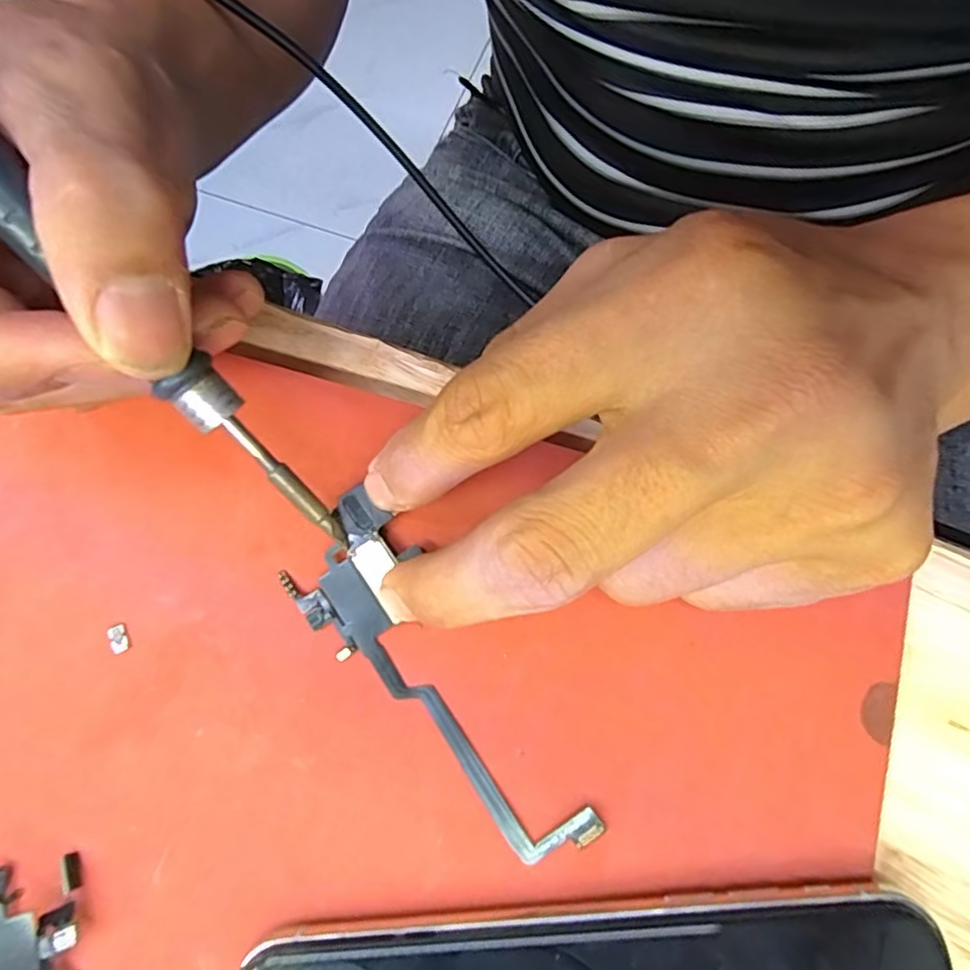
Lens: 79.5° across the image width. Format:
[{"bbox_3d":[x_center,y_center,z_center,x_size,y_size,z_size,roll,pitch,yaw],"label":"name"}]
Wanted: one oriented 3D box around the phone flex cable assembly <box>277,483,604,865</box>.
[{"bbox_3d":[-0.013,0.045,0.138,0.030,0.005,0.096,-39,76,-9],"label":"phone flex cable assembly"}]

